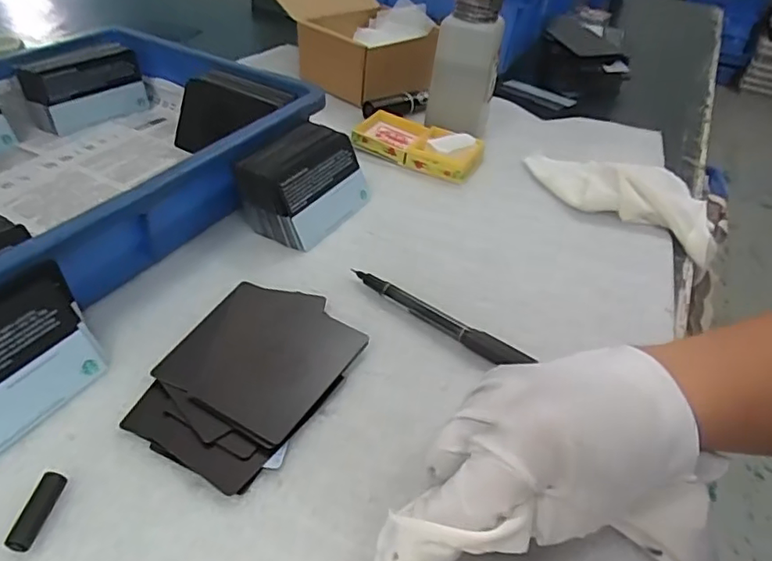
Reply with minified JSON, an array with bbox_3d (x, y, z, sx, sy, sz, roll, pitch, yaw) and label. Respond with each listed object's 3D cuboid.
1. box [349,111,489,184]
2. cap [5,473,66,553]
[{"bbox_3d":[0.031,-0.122,0.509,0.111,0.023,0.059,19,42,16],"label":"box"},{"bbox_3d":[-0.145,0.096,0.235,0.009,0.010,0.031,8,40,4],"label":"cap"}]

